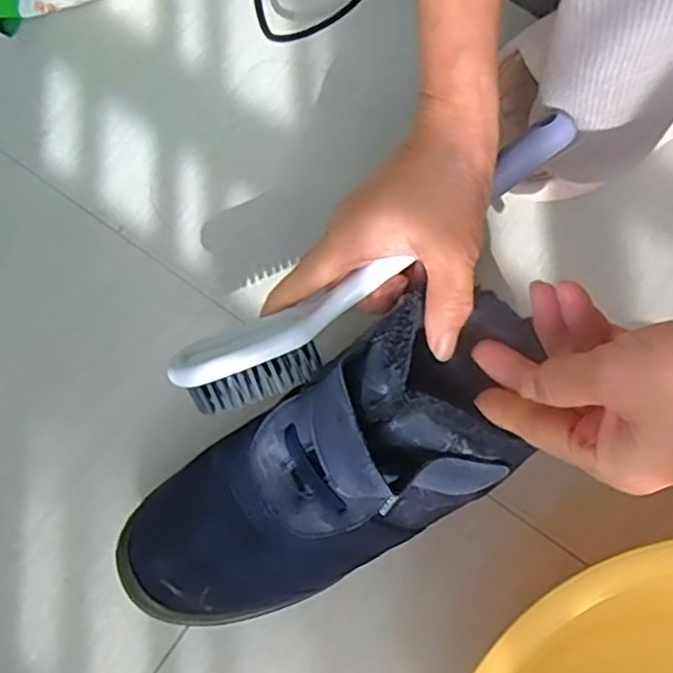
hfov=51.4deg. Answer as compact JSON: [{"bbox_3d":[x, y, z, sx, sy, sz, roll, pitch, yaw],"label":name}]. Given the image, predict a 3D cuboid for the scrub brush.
[{"bbox_3d":[0.022,-0.035,0.371,0.237,0.041,0.045,-35,80,6],"label":"scrub brush"}]

